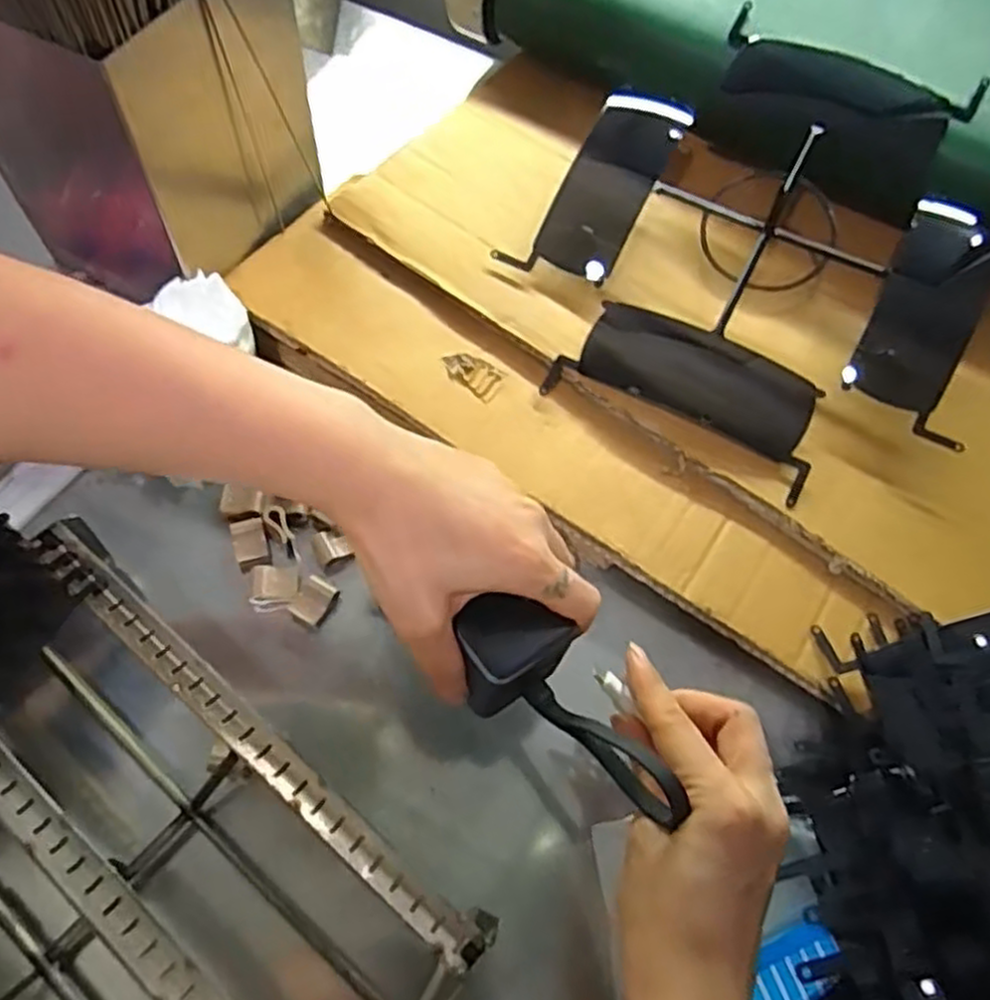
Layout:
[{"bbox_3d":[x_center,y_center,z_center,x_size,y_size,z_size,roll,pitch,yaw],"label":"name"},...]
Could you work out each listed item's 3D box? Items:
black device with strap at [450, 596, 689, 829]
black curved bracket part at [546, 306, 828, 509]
[{"bbox_3d":[0.028,0.101,0.350,0.054,0.052,0.114,-22,65,-15],"label":"black device with strap"},{"bbox_3d":[0.130,-0.075,0.506,0.173,0.025,0.078,25,63,9],"label":"black curved bracket part"}]

